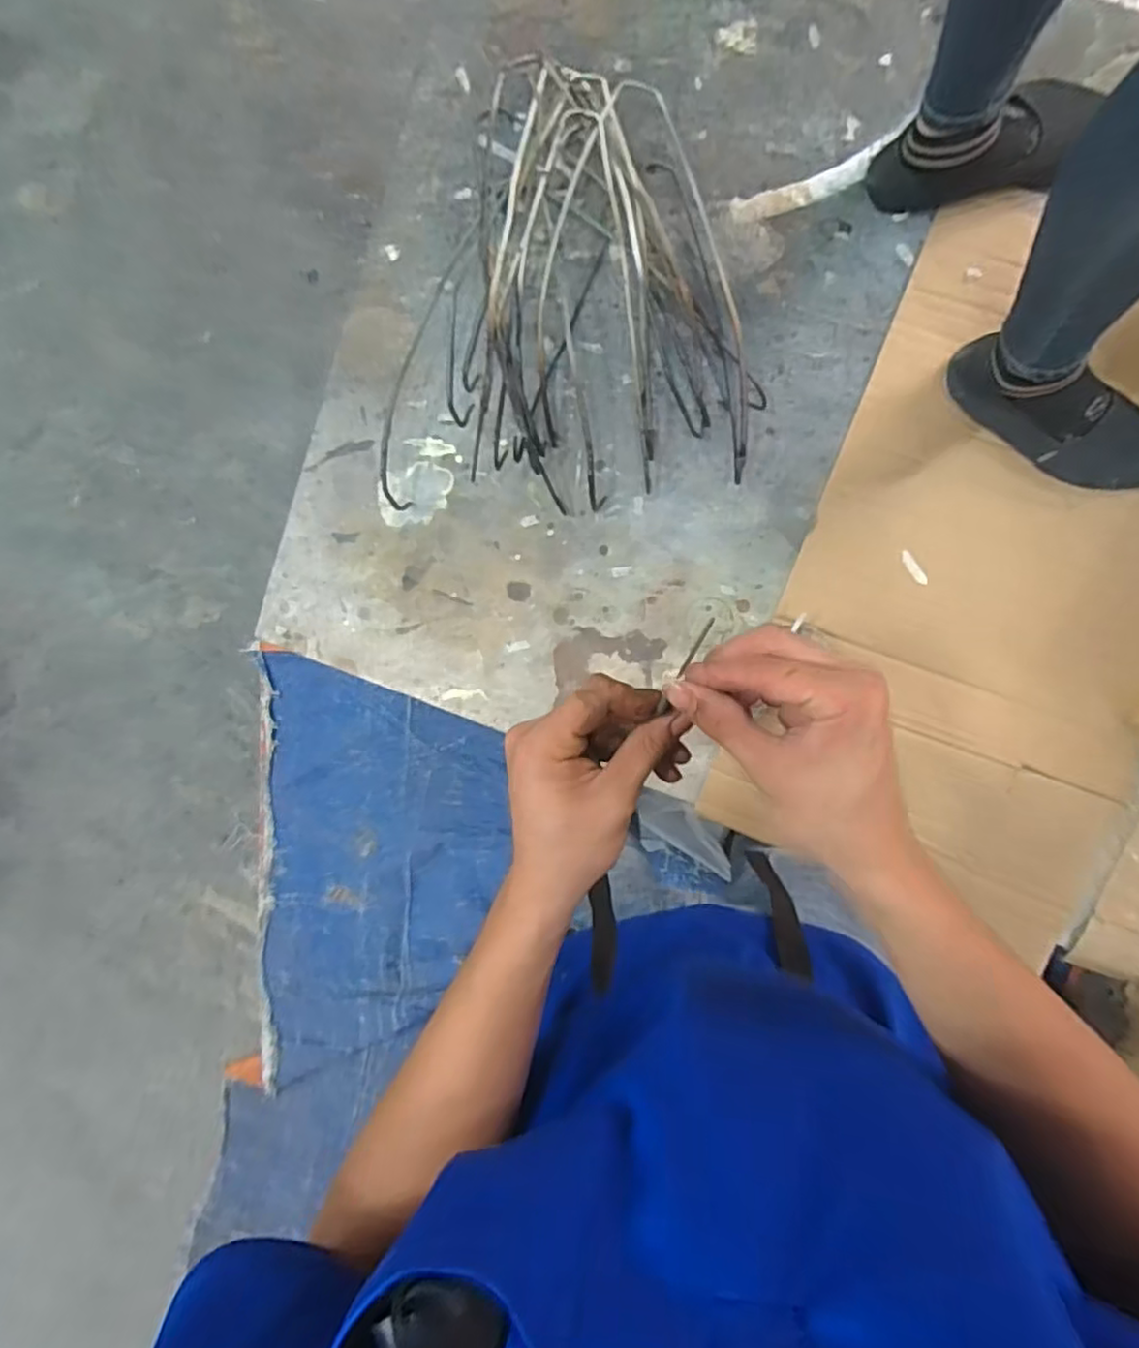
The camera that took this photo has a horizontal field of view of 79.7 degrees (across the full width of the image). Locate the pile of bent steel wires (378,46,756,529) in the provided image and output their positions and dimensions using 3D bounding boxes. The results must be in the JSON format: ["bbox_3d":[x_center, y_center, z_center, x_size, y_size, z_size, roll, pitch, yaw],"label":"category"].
[{"bbox_3d":[-0.003,-0.446,0.794,0.439,0.090,0.479,4,96,7],"label":"pile of bent steel wires"}]

